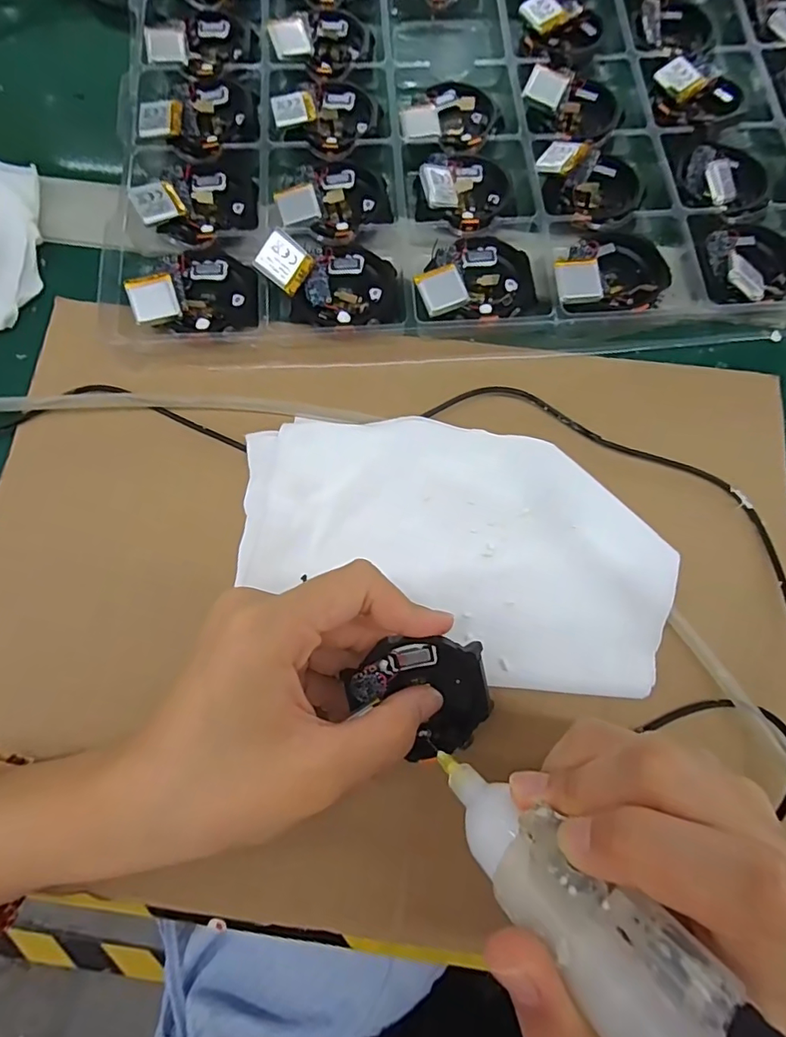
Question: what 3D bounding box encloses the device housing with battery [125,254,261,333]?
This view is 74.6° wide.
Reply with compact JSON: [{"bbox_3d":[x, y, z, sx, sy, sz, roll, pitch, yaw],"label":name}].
[{"bbox_3d":[-0.097,-0.114,0.256,0.058,0.016,0.044,-8,76,-2],"label":"device housing with battery"}]

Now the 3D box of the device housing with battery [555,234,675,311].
[{"bbox_3d":[0.112,-0.124,0.262,0.061,0.014,0.045,-5,76,-1],"label":"device housing with battery"}]

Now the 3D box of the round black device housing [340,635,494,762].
[{"bbox_3d":[0.012,0.067,0.194,0.049,0.014,0.045,0,77,0],"label":"round black device housing"}]

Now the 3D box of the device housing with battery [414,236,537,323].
[{"bbox_3d":[0.042,-0.121,0.261,0.059,0.013,0.049,-9,76,-2],"label":"device housing with battery"}]

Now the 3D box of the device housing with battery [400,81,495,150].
[{"bbox_3d":[0.032,-0.232,0.292,0.049,0.007,0.054,9,76,2],"label":"device housing with battery"}]

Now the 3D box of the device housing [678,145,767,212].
[{"bbox_3d":[0.181,-0.185,0.279,0.044,0.015,0.044,0,76,0],"label":"device housing"}]

